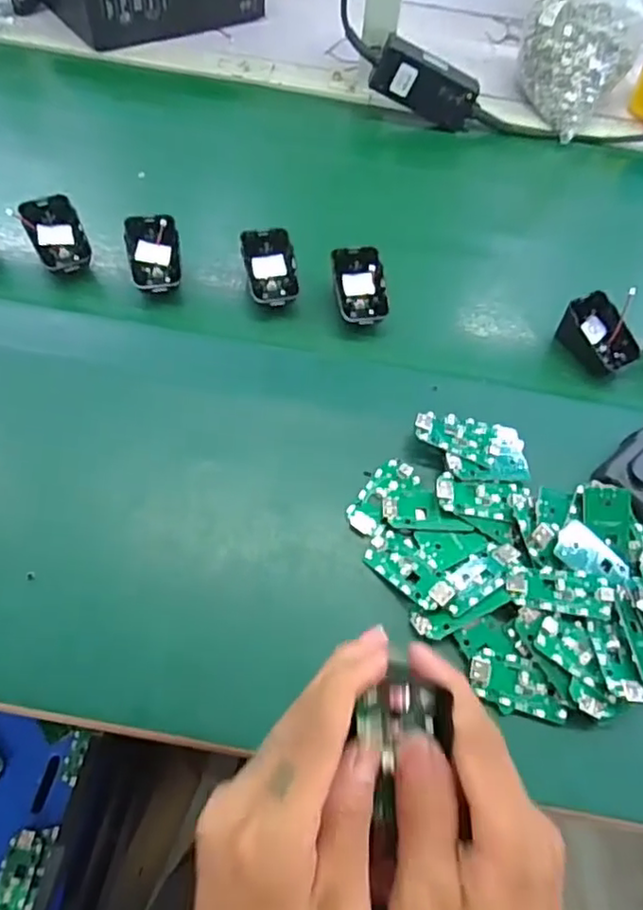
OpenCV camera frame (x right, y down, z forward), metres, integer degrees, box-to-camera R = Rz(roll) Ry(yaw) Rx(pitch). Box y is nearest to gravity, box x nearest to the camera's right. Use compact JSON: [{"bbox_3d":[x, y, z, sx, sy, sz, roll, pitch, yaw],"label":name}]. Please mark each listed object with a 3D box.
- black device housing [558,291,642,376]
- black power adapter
[{"bbox_3d":[0.237,-0.099,0.531,0.043,0.043,0.064,-29,65,-21],"label":"black device housing"},{"bbox_3d":[0.121,-0.407,0.683,0.129,0.056,0.034,18,57,-19],"label":"black power adapter"}]

